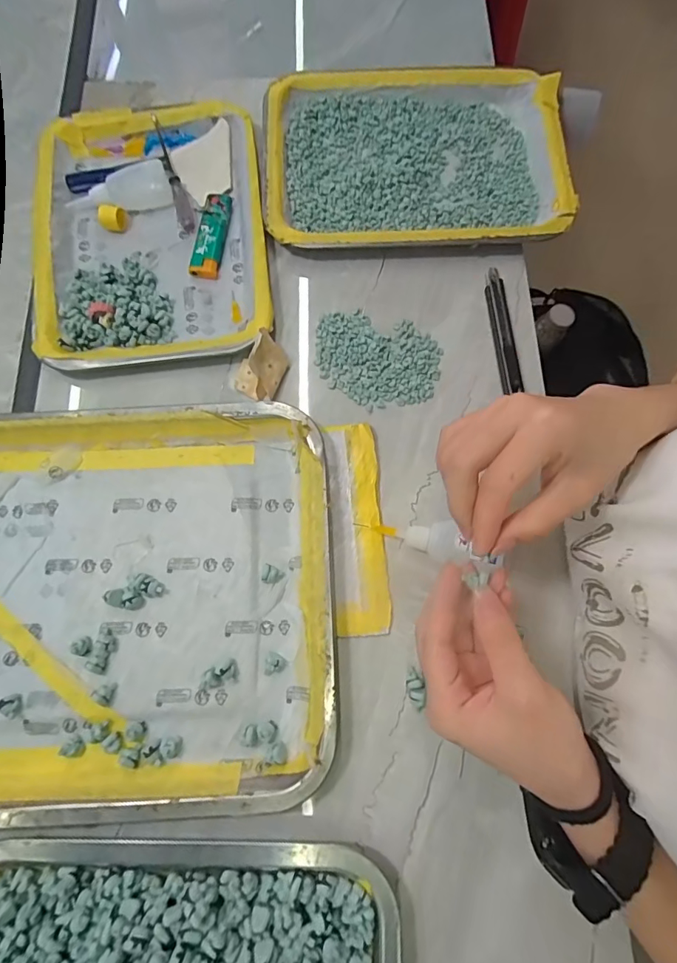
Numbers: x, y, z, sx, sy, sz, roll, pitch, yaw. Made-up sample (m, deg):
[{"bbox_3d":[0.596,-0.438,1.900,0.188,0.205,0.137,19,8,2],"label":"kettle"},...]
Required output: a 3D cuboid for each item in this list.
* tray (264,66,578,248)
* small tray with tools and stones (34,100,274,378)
[{"bbox_3d":[0.071,-0.294,0.415,0.265,0.019,0.197,-4,76,-1],"label":"tray"},{"bbox_3d":[-0.166,-0.225,0.412,0.197,0.021,0.272,-7,76,-2],"label":"small tray with tools and stones"}]

